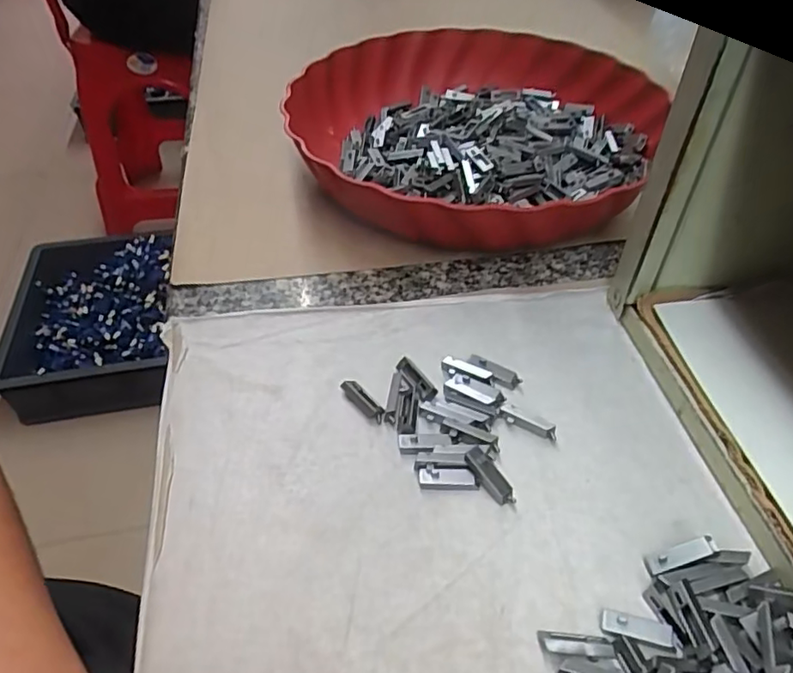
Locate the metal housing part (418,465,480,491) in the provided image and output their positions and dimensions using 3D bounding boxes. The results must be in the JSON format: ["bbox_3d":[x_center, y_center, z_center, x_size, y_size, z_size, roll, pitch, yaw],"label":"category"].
[{"bbox_3d":[0.021,0.059,0.248,0.024,0.004,0.008,4,46,5],"label":"metal housing part"}]

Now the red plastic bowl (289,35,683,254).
[{"bbox_3d":[0.047,-0.140,0.406,0.235,0.049,0.256,-1,46,1],"label":"red plastic bowl"}]

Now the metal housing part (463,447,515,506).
[{"bbox_3d":[0.039,0.057,0.246,0.008,0.004,0.026,-31,75,-26],"label":"metal housing part"}]

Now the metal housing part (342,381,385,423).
[{"bbox_3d":[-0.015,0.029,0.275,0.007,0.005,0.026,-32,53,-26],"label":"metal housing part"}]

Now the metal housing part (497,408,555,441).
[{"bbox_3d":[0.058,0.040,0.267,0.026,0.007,0.004,21,50,20],"label":"metal housing part"}]

